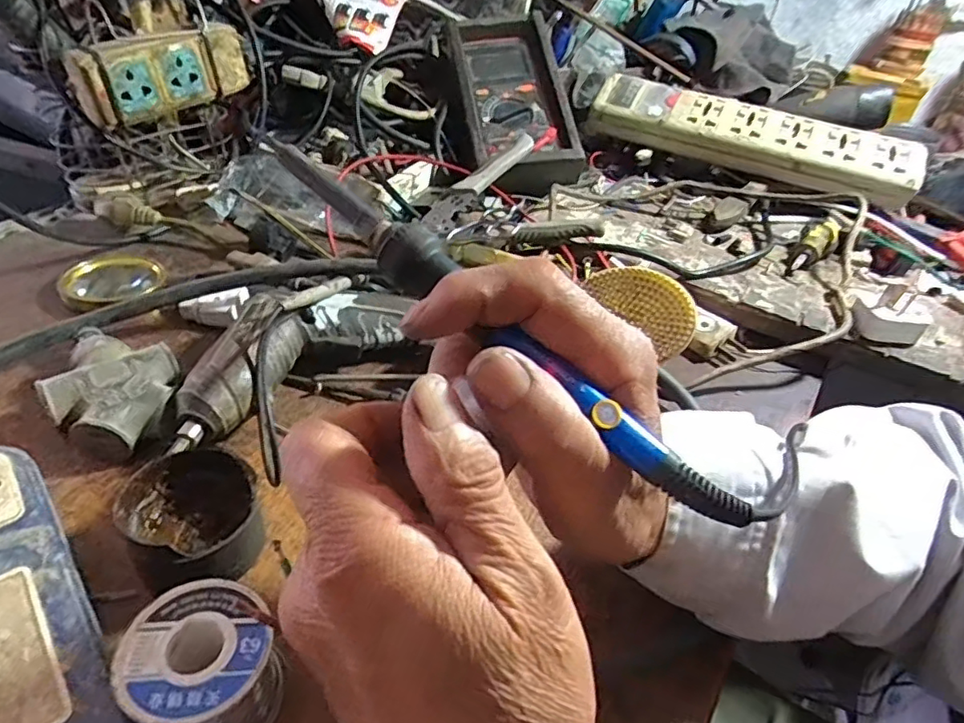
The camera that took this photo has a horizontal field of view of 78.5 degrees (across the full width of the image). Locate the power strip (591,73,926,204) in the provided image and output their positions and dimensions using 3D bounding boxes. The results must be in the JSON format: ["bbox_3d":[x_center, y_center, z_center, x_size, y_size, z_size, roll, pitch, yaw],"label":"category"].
[{"bbox_3d":[0.293,-0.247,0.648,0.342,0.050,0.070,21,43,16],"label":"power strip"}]

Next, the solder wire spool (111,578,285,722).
[{"bbox_3d":[-0.104,0.121,0.226,0.052,0.048,0.054,4,41,-3],"label":"solder wire spool"}]

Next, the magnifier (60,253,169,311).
[{"bbox_3d":[-0.274,-0.060,0.437,0.062,0.014,0.065,31,47,25],"label":"magnifier"}]

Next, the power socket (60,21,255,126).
[{"bbox_3d":[-0.256,-0.236,0.481,0.029,0.056,0.136,32,47,26],"label":"power socket"}]

